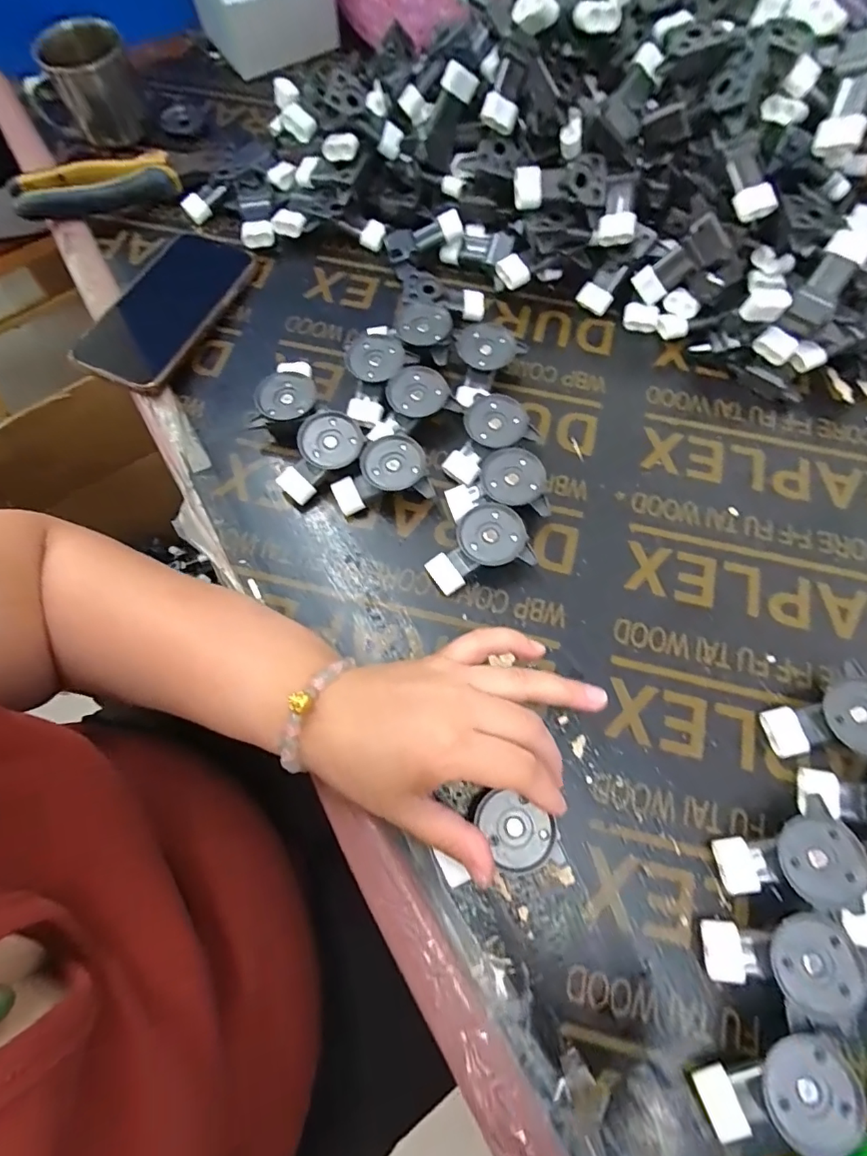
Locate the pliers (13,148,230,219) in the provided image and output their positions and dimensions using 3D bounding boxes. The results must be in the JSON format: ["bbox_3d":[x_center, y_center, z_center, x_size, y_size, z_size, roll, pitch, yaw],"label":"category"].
[{"bbox_3d":[-0.271,-0.345,0.459,0.170,0.029,0.059,-22,70,-8],"label":"pliers"}]

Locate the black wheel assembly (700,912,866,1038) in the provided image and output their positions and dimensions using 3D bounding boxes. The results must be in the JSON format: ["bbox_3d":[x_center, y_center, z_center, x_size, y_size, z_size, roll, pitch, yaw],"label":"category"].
[{"bbox_3d":[0.176,0.195,0.268,0.064,0.029,0.047,11,69,4],"label":"black wheel assembly"}]

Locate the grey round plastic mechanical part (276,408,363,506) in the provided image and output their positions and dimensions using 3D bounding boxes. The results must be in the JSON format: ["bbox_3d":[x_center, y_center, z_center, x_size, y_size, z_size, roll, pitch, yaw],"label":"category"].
[{"bbox_3d":[-0.081,-0.086,0.372,0.064,0.035,0.038,-30,71,-11],"label":"grey round plastic mechanical part"}]

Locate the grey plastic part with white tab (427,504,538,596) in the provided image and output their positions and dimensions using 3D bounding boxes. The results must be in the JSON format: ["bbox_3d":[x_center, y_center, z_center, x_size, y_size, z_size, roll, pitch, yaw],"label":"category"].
[{"bbox_3d":[0.028,-0.020,0.351,0.066,0.029,0.043,-16,69,-6],"label":"grey plastic part with white tab"}]

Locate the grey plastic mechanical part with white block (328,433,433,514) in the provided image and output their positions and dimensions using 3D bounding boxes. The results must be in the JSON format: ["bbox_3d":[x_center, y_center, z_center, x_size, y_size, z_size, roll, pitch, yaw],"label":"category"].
[{"bbox_3d":[-0.038,-0.072,0.370,0.065,0.028,0.041,-13,69,-5],"label":"grey plastic mechanical part with white block"}]

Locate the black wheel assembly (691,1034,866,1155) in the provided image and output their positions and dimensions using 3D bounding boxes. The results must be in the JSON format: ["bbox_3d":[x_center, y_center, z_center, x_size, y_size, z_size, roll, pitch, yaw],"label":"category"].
[{"bbox_3d":[0.162,0.246,0.247,0.063,0.030,0.041,-29,71,-11],"label":"black wheel assembly"}]

